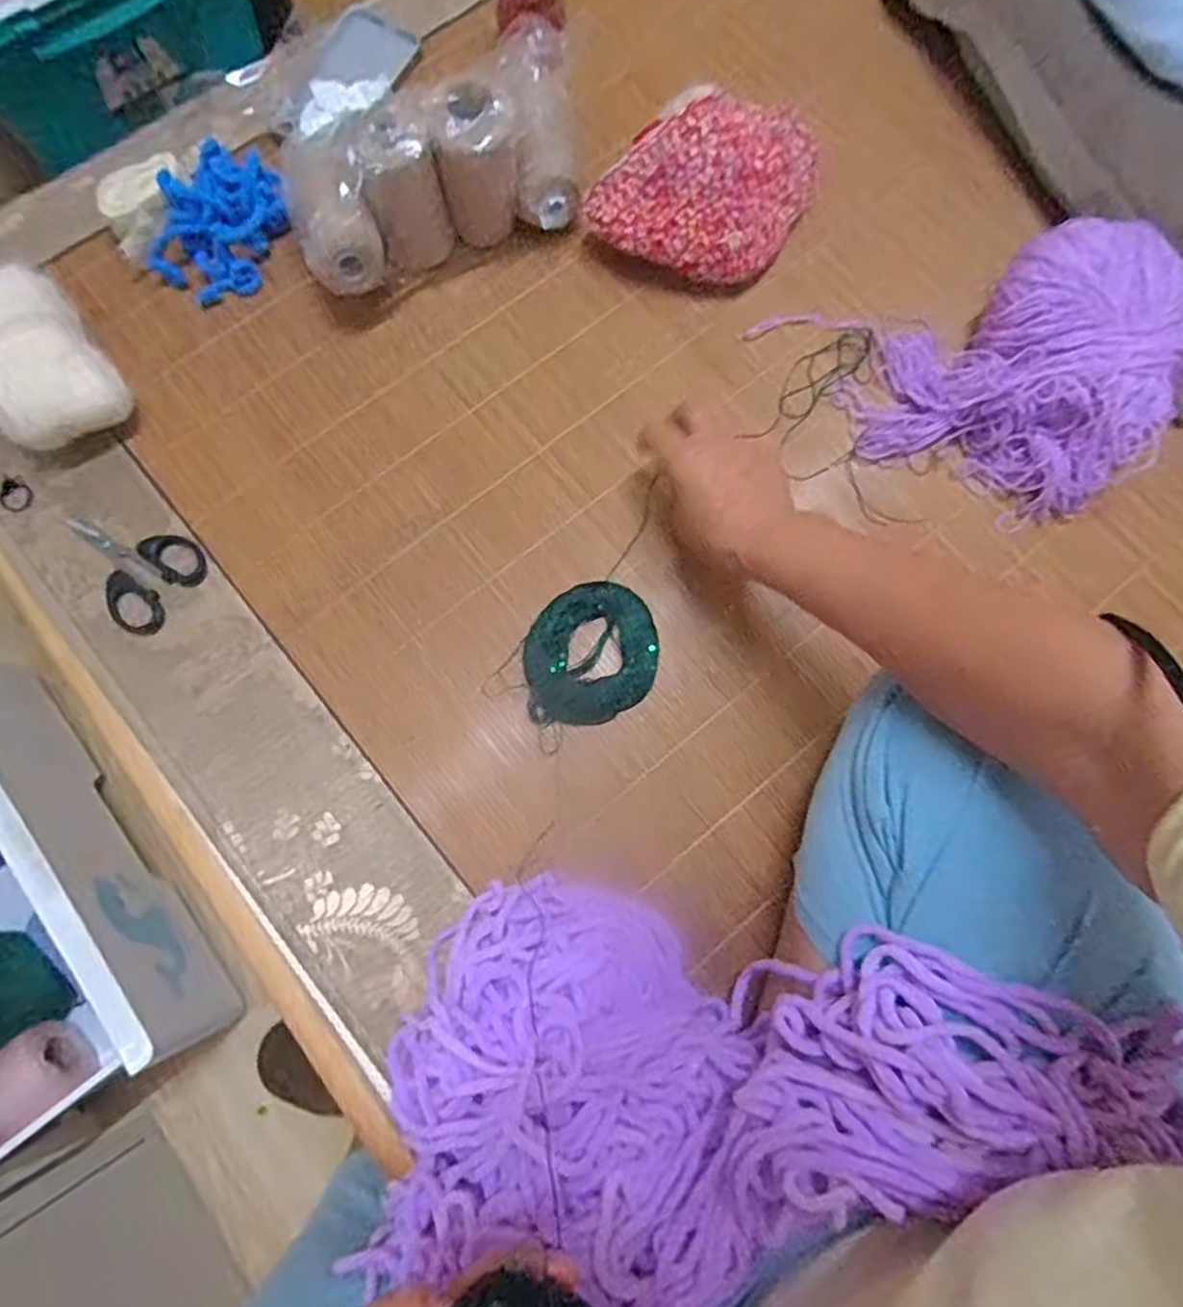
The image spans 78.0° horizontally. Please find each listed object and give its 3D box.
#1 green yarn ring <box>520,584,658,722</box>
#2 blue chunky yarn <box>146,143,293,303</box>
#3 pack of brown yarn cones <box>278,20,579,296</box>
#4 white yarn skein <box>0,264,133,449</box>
[{"bbox_3d":[0.000,0.000,0.525,0.095,0.013,0.095,0,77,0],"label":"green yarn ring"},{"bbox_3d":[-0.297,-0.351,0.593,0.090,0.039,0.128,18,78,4],"label":"blue chunky yarn"},{"bbox_3d":[-0.111,-0.349,0.551,0.224,0.117,0.084,-24,79,-5],"label":"pack of brown yarn cones"},{"bbox_3d":[-0.404,-0.211,0.541,0.080,0.073,0.117,-32,79,-7],"label":"white yarn skein"}]

